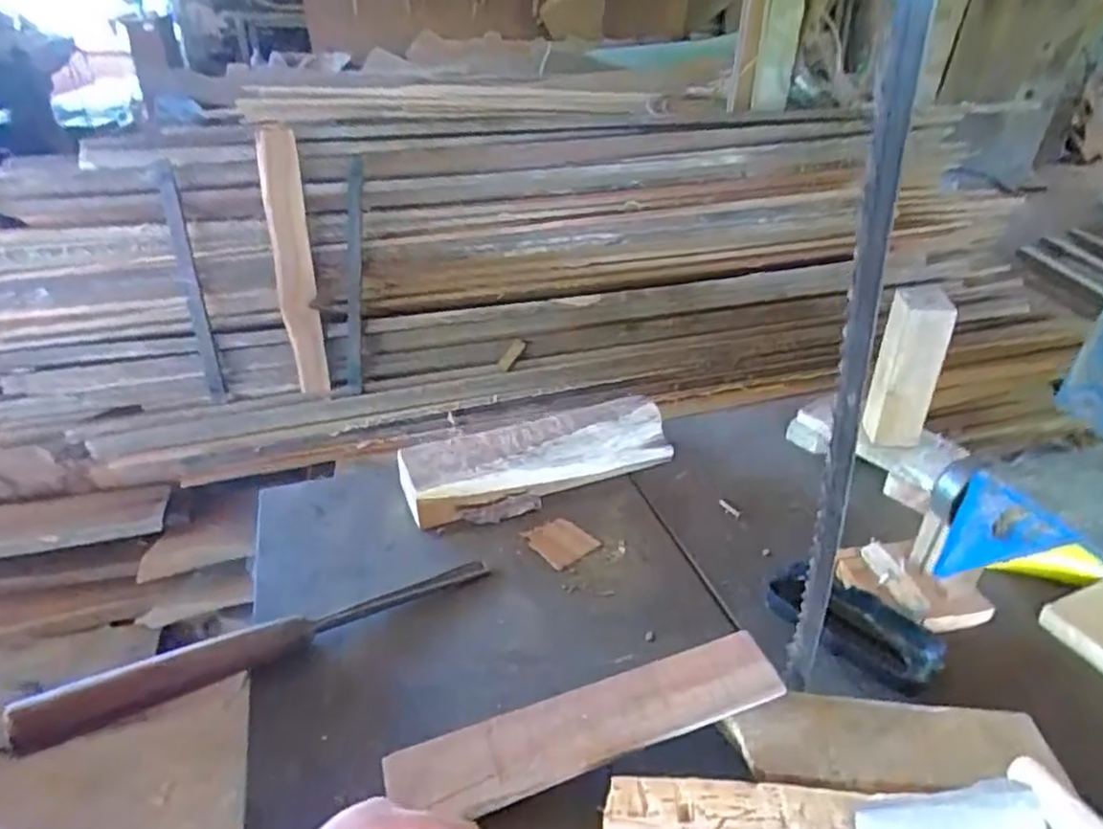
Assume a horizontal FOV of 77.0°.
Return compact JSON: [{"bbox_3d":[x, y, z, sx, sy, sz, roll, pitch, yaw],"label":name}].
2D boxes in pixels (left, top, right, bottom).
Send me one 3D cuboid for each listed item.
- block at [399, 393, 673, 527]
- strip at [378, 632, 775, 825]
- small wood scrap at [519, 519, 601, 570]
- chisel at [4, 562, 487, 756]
[{"bbox_3d":[-0.011,0.037,0.635,0.250,0.042,0.082,-14,35,-23],"label":"block"},{"bbox_3d":[0.021,0.181,0.402,0.226,0.007,0.049,-16,38,-11],"label":"strip"},{"bbox_3d":[0.008,0.104,0.572,0.046,0.004,0.048,-25,49,-26],"label":"small wood scrap"},{"bbox_3d":[-0.182,0.149,0.462,0.291,0.025,0.024,-15,36,-25],"label":"chisel"}]

